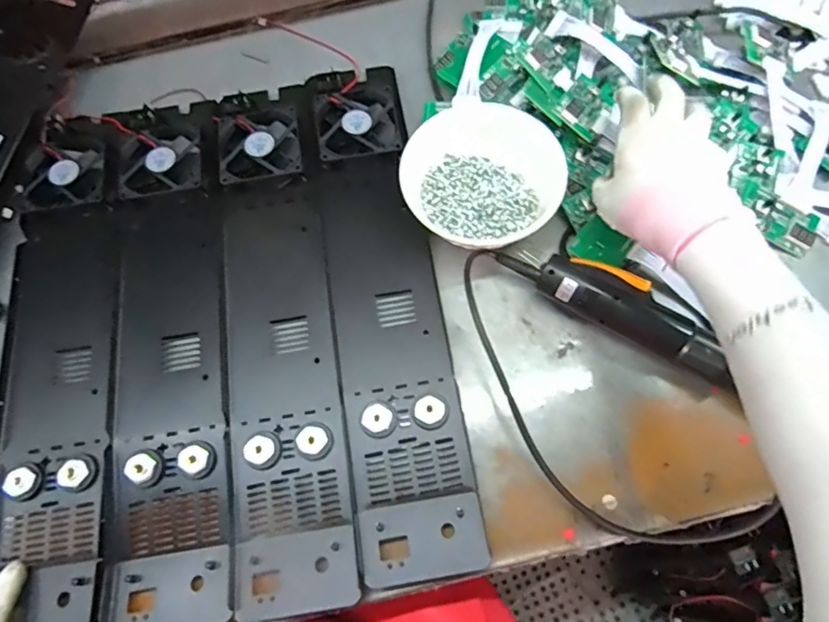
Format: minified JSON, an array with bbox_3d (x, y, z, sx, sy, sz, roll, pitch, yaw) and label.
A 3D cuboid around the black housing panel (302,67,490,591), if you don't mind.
[{"bbox_3d":[-0.029,-0.023,0.469,0.100,0.028,0.476,-11,69,-2],"label":"black housing panel"}]

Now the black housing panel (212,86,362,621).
[{"bbox_3d":[-0.128,0.001,0.463,0.101,0.030,0.474,-9,69,-1],"label":"black housing panel"}]

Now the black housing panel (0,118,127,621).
[{"bbox_3d":[-0.323,0.030,0.471,0.098,0.017,0.464,-10,72,-1],"label":"black housing panel"}]

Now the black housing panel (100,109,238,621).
[{"bbox_3d":[-0.226,0.014,0.465,0.100,0.028,0.478,-10,69,-2],"label":"black housing panel"}]

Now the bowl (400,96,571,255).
[{"bbox_3d":[0.071,-0.132,0.487,0.142,0.055,0.163,28,73,12],"label":"bowl"}]

